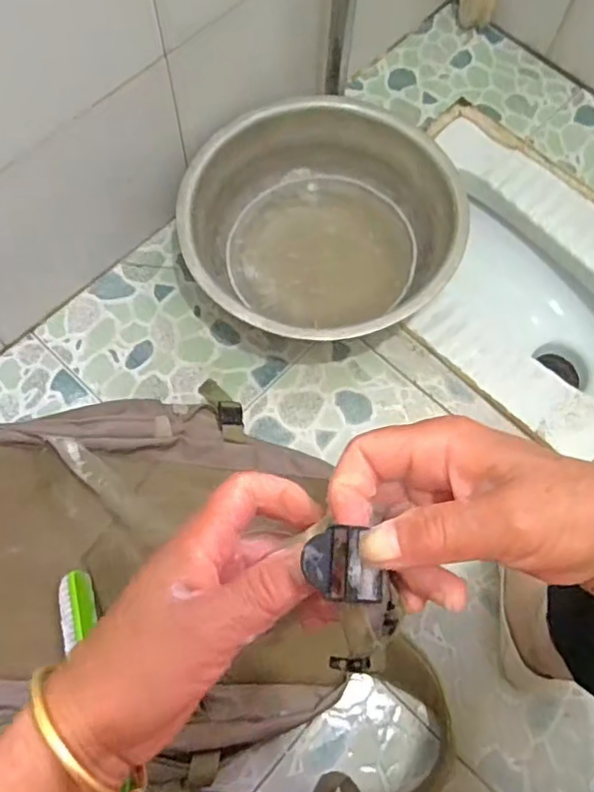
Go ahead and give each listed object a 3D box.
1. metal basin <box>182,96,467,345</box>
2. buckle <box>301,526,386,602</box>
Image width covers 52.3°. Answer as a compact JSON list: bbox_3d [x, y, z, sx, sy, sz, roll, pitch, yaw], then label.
[{"bbox_3d":[0.029,-0.206,0.799,0.334,0.124,0.323,0,69,-1],"label":"metal basin"},{"bbox_3d":[0.019,0.066,0.234,0.030,0.011,0.025,4,68,-1],"label":"buckle"}]

